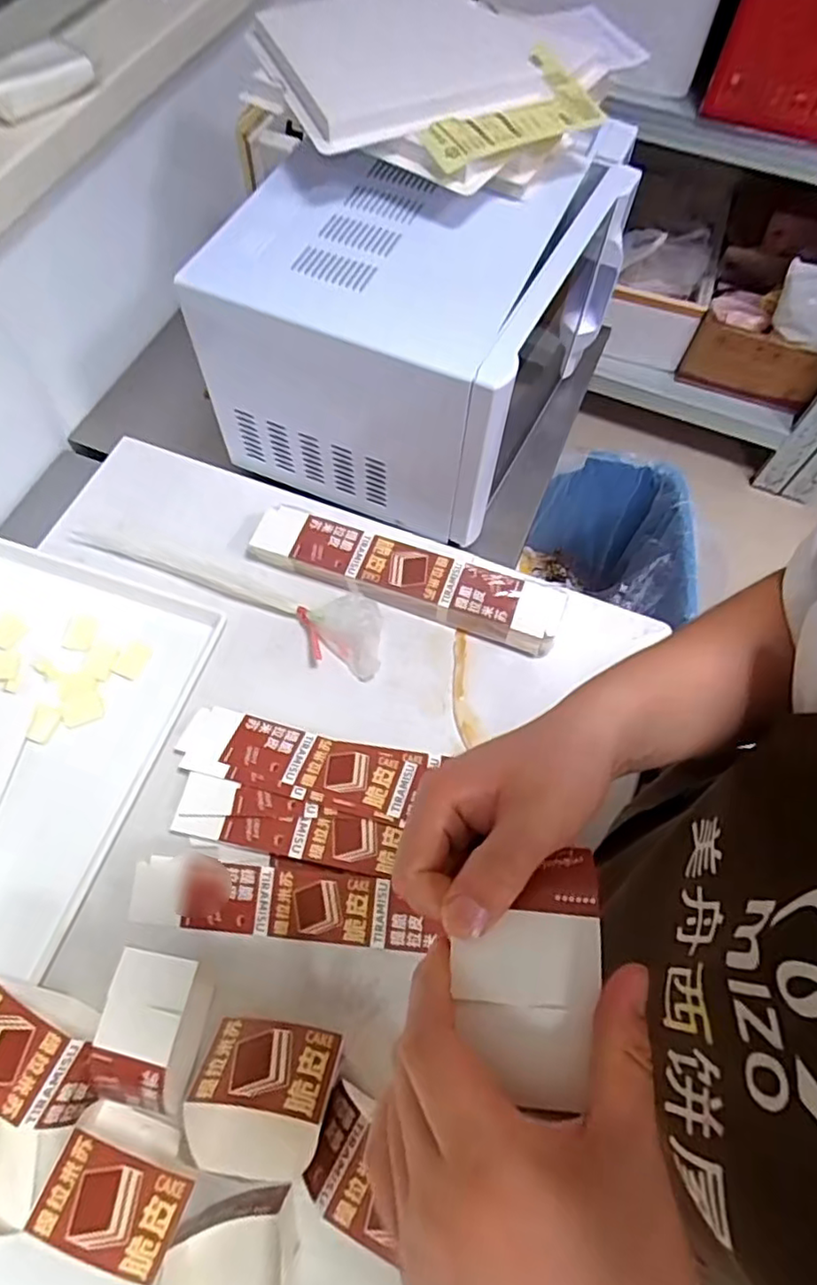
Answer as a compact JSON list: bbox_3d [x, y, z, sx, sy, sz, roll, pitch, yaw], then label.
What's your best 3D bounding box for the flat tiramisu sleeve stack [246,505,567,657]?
[{"bbox_3d":[-0.003,-0.076,0.704,0.348,0.038,0.074,19,66,6],"label":"flat tiramisu sleeve stack"}]

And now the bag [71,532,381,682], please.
[{"bbox_3d":[-0.201,-0.063,0.694,0.376,0.029,0.093,18,66,6],"label":"bag"}]

